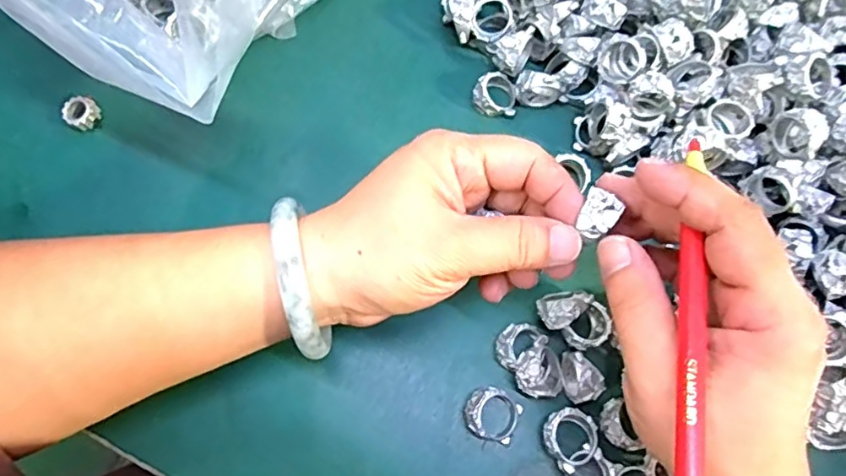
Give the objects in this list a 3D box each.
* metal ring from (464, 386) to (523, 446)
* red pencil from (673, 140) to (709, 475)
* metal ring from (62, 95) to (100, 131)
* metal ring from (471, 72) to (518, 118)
[{"bbox_3d":[0.033,0.083,0.274,0.026,0.015,0.023,25,74,5],"label":"metal ring"},{"bbox_3d":[0.091,0.029,0.196,0.007,0.006,0.139,12,69,1],"label":"red pencil"},{"bbox_3d":[-0.183,-0.067,0.311,0.016,0.011,0.017,1,73,-2],"label":"metal ring"},{"bbox_3d":[0.041,-0.080,0.325,0.026,0.013,0.023,-14,74,-6],"label":"metal ring"}]

